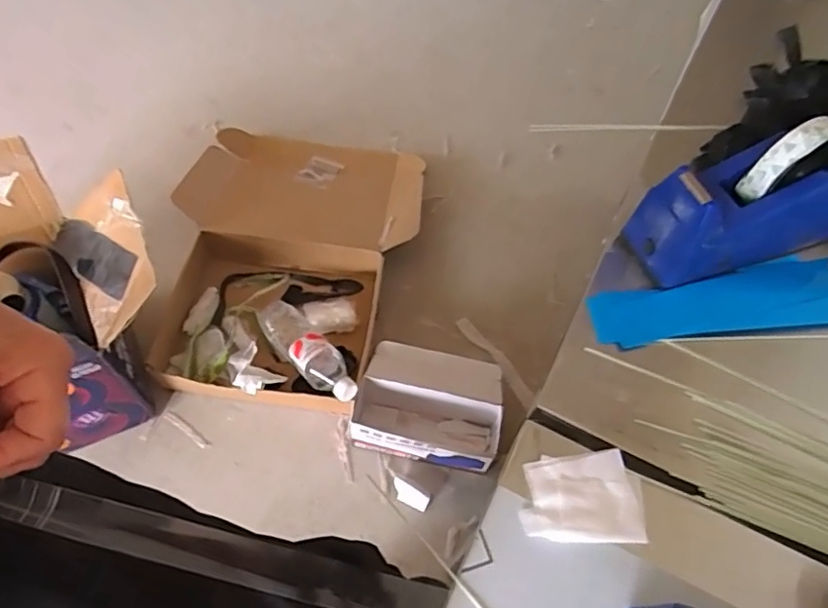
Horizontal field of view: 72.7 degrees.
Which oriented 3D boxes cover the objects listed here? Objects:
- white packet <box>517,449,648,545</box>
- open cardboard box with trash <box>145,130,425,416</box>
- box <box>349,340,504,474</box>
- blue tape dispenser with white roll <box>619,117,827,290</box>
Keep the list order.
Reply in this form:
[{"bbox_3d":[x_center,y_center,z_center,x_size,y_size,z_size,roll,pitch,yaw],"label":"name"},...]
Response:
[{"bbox_3d":[0.118,0.136,0.397,0.084,0.007,0.060,2,58,-5],"label":"white packet"},{"bbox_3d":[-0.230,-0.111,1.008,0.417,0.105,0.587,8,58,0],"label":"open cardboard box with trash"},{"bbox_3d":[0.028,0.153,0.862,0.220,0.096,0.175,15,58,4],"label":"box"},{"bbox_3d":[0.303,-0.090,0.482,0.208,0.122,0.072,-13,59,-11],"label":"blue tape dispenser with white roll"}]

